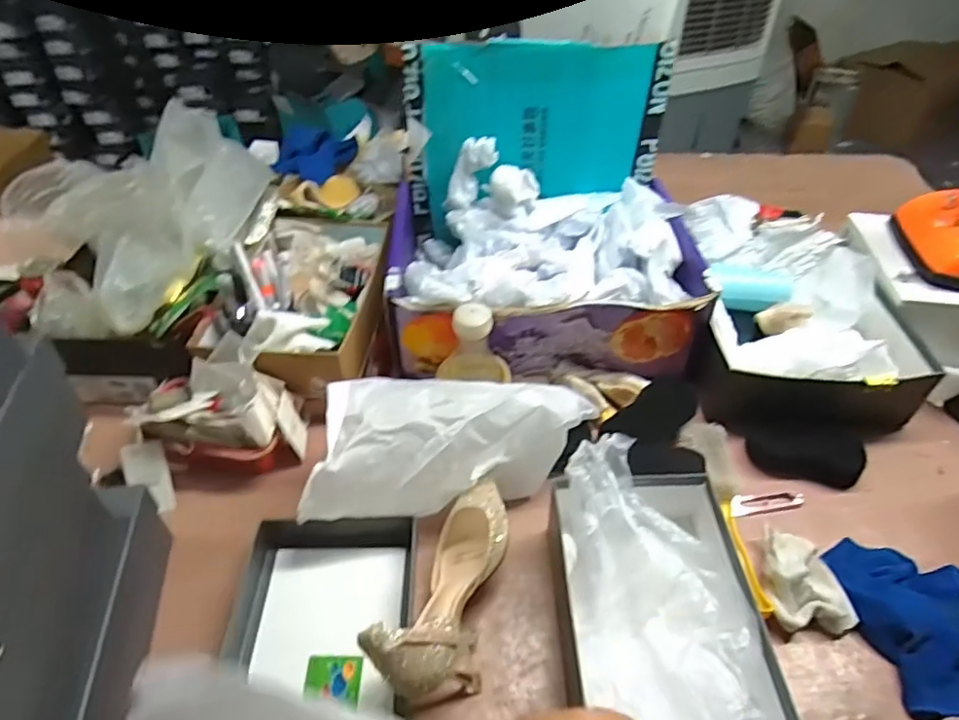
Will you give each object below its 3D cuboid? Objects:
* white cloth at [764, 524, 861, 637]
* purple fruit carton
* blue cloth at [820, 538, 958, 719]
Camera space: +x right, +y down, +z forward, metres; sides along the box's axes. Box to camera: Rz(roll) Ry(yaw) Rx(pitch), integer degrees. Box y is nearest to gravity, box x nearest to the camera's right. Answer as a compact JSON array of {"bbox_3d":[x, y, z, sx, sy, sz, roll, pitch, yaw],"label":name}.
[{"bbox_3d":[0.322,0.218,0.594,0.077,0.043,0.101,2,44,1],"label":"white cloth"},{"bbox_3d":[0.080,-0.198,0.775,0.380,0.304,0.330,-3,44,-4],"label":"purple fruit carton"},{"bbox_3d":[0.459,0.248,0.569,0.194,0.023,0.161,0,44,-1],"label":"blue cloth"}]

